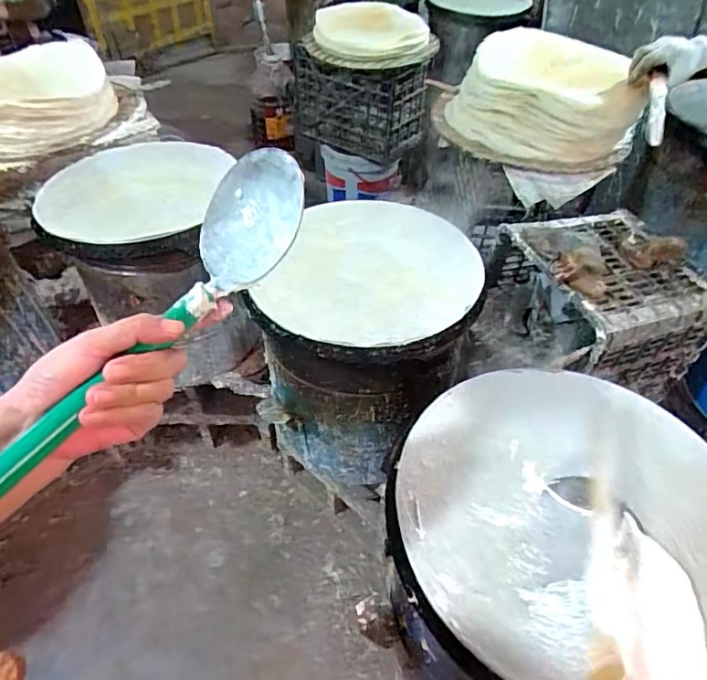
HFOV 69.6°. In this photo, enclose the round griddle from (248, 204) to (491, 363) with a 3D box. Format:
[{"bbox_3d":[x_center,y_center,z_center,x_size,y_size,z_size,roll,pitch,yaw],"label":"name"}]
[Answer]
[{"bbox_3d":[0.033,-0.100,0.860,0.366,0.041,0.354,0,56,-1],"label":"round griddle"}]

